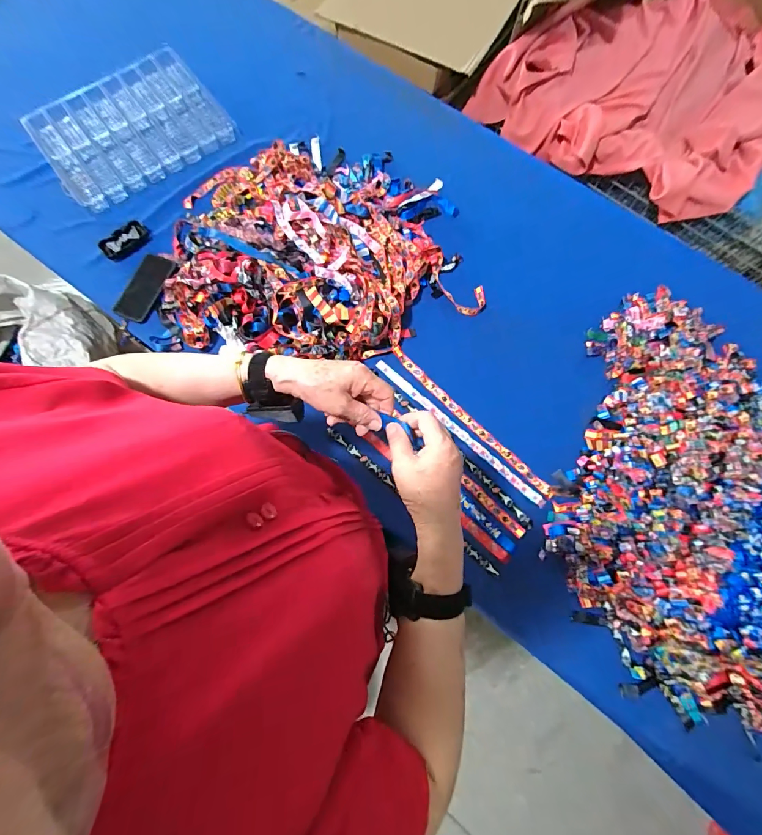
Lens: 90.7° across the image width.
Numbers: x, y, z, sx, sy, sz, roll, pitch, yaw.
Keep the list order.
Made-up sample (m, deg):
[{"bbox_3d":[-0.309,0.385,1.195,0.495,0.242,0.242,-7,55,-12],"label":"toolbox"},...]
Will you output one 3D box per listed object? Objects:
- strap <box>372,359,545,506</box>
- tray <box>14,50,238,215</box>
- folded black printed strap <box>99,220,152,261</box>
[{"bbox_3d":[0.163,0.029,0.807,0.451,0.011,0.023,42,79,8],"label":"strap"},{"bbox_3d":[-0.635,-0.739,0.965,0.433,0.036,0.352,-37,80,-10],"label":"tray"},{"bbox_3d":[-0.595,-0.410,0.876,0.107,0.025,0.057,-40,80,-10],"label":"folded black printed strap"}]

